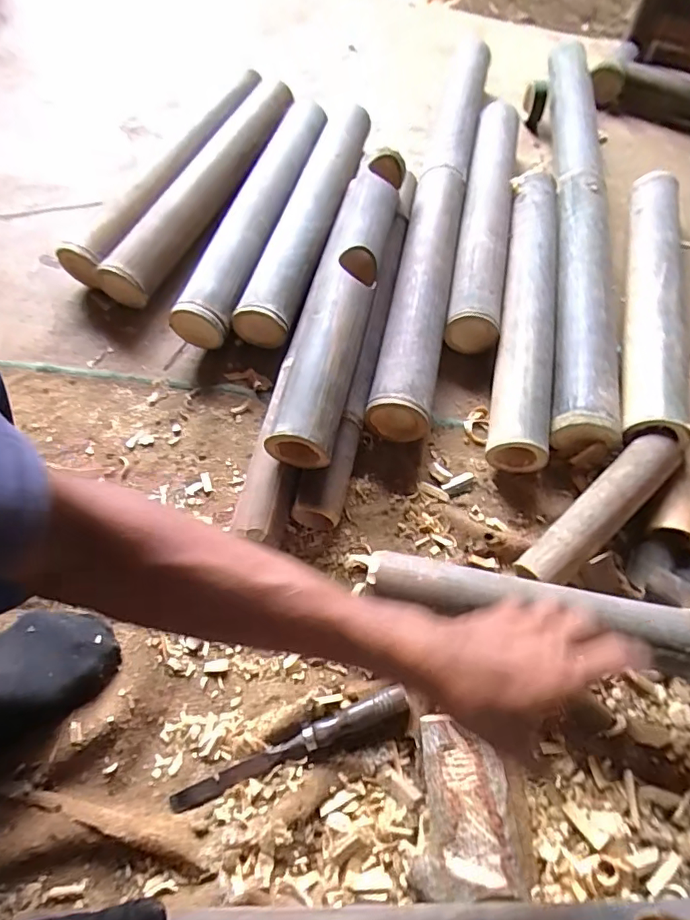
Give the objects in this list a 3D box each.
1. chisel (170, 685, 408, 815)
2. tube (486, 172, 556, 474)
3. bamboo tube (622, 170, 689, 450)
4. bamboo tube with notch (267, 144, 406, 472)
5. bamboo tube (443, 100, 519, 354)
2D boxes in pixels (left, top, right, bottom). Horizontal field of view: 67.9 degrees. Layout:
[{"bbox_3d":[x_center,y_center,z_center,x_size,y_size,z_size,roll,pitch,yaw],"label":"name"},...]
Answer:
[{"bbox_3d":[-0.054,0.282,0.501,0.237,0.020,0.023,-20,64,-11],"label":"chisel"},{"bbox_3d":[0.265,-0.229,0.762,0.073,0.072,0.529,10,62,5],"label":"tube"},{"bbox_3d":[0.452,-0.252,0.740,0.069,0.059,0.539,15,63,7],"label":"bamboo tube"},{"bbox_3d":[0.004,-0.237,0.687,0.080,0.062,0.524,12,63,6],"label":"bamboo tube with notch"},{"bbox_3d":[0.232,-0.410,0.851,0.076,0.075,0.543,11,62,5],"label":"bamboo tube"}]

